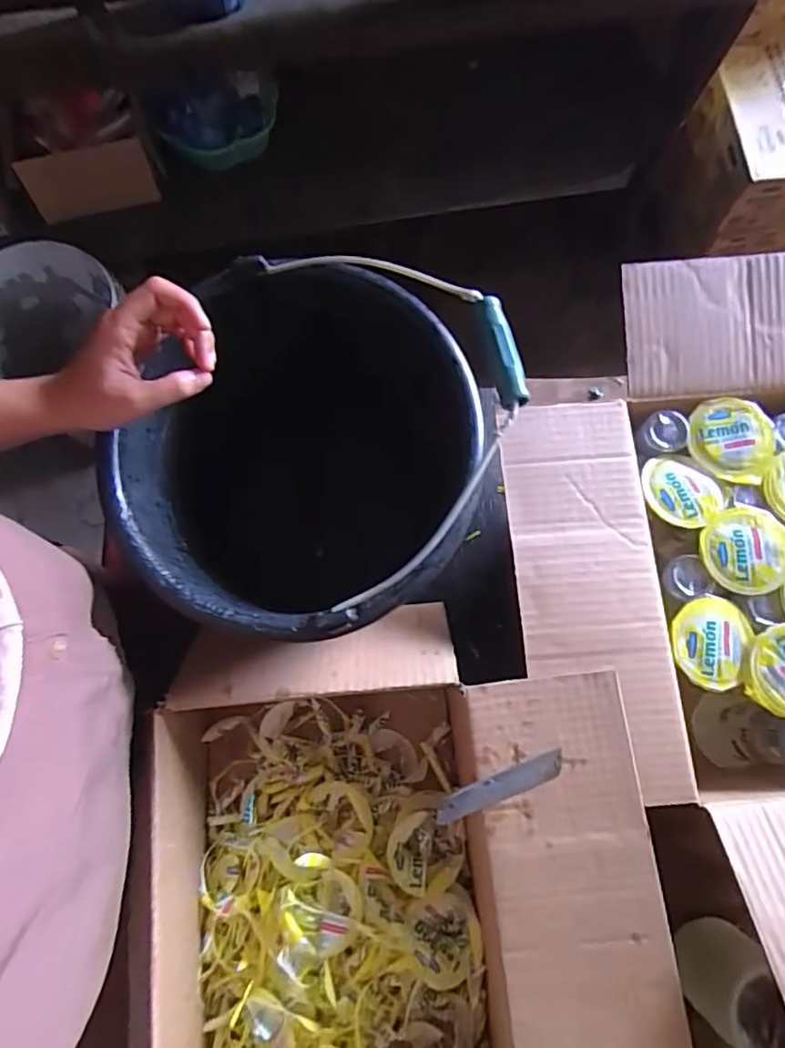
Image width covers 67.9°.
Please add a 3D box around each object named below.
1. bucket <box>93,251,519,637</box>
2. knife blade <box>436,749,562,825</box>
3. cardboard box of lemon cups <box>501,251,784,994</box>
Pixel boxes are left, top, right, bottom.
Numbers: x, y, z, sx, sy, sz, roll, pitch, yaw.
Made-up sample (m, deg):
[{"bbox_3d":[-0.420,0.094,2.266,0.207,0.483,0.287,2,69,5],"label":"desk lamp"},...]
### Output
[{"bbox_3d":[-0.078,-0.043,0.521,0.287,0.298,0.274,0,76,1],"label":"bucket"},{"bbox_3d":[0.080,0.195,0.432,0.101,0.004,0.018,-21,76,-4],"label":"knife blade"},{"bbox_3d":[0.284,0.048,0.503,0.357,0.159,0.538,-3,76,0],"label":"cardboard box of lemon cups"}]

